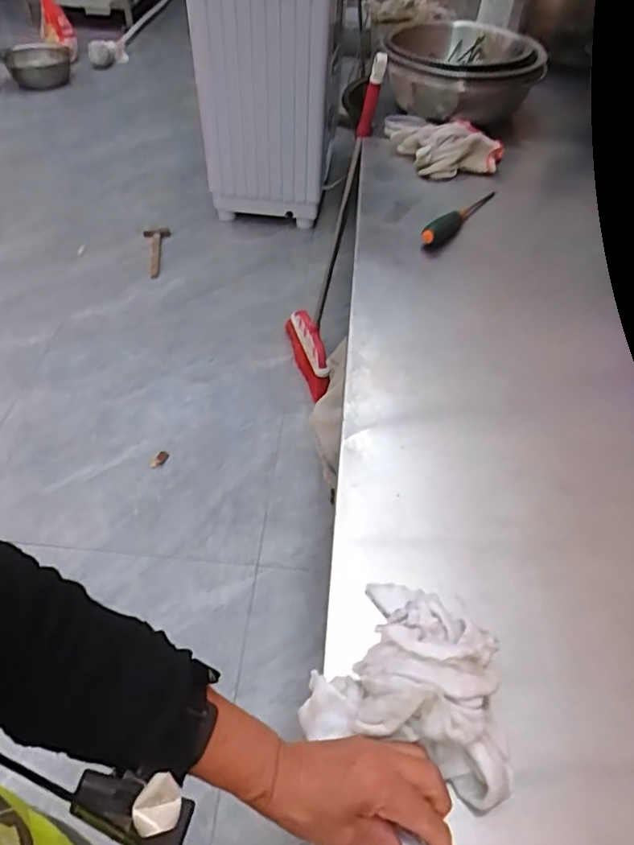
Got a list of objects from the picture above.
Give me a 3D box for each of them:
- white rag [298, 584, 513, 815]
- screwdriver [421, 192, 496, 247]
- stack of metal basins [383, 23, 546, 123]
[{"bbox_3d":[0.082,0.194,0.434,0.151,0.069,0.141,20,51,12],"label":"white rag"},{"bbox_3d":[0.239,-0.343,0.921,0.031,0.027,0.221,32,54,21],"label":"screwdriver"},{"bbox_3d":[0.299,-0.745,1.205,0.299,0.131,0.299,7,49,0],"label":"stack of metal basins"}]

